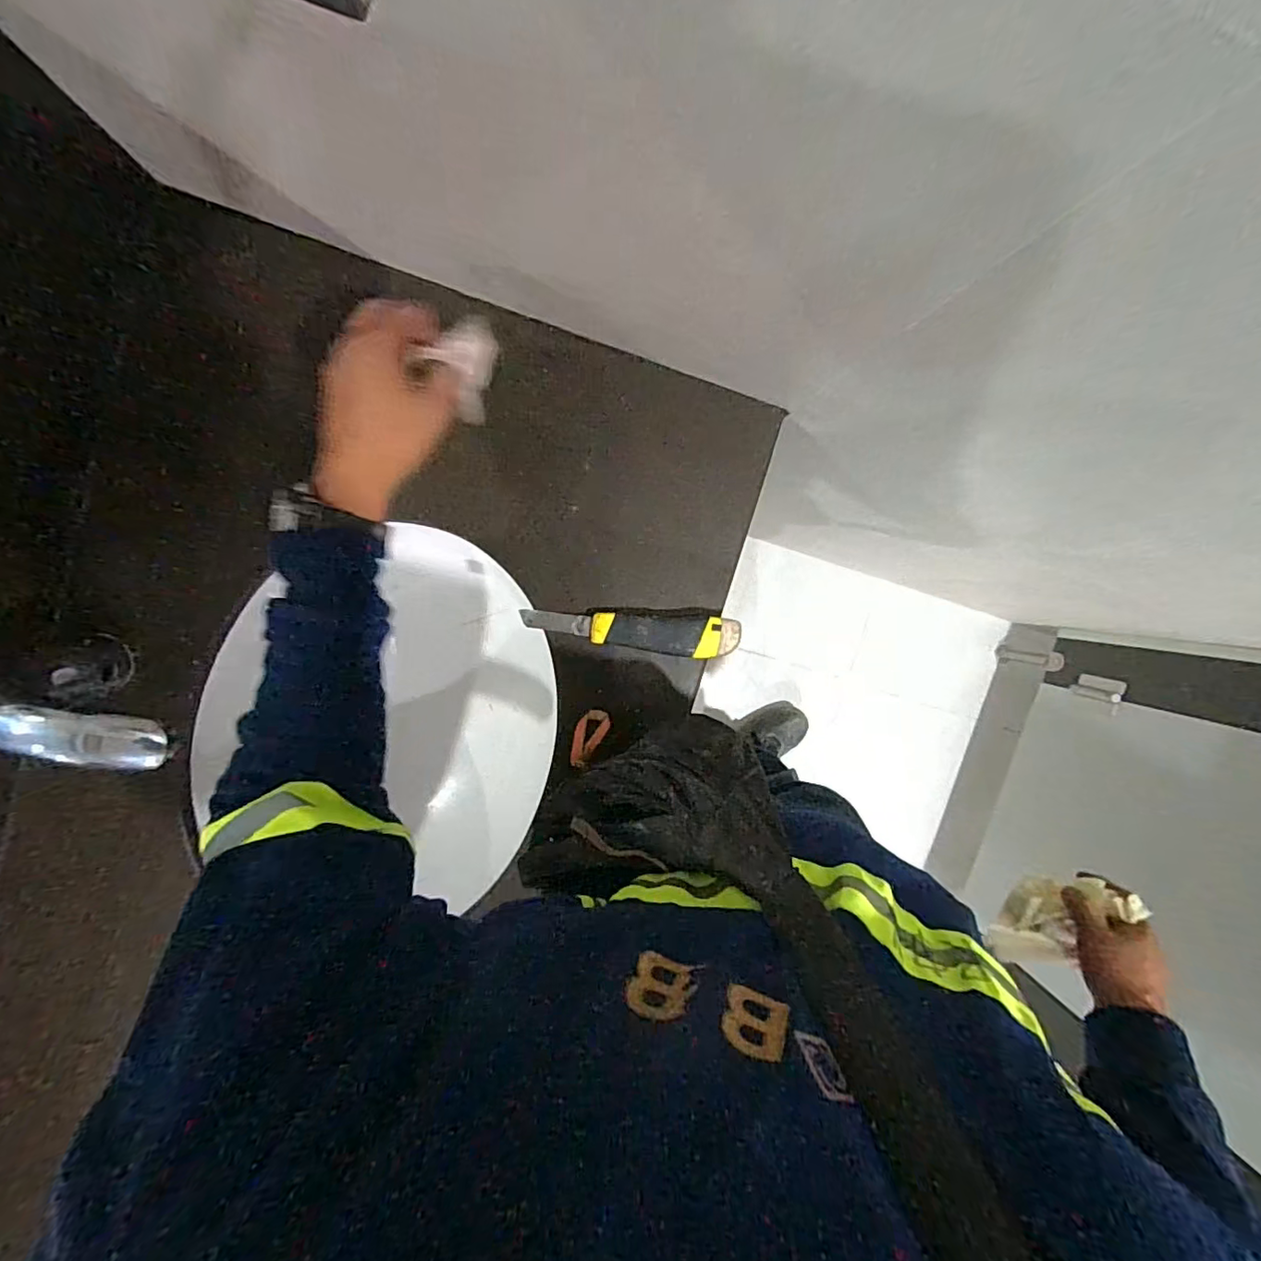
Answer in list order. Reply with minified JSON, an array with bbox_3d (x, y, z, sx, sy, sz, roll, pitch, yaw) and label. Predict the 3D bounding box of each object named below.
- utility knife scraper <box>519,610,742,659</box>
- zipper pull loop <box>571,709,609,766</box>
[{"bbox_3d":[0.002,0.003,0.548,0.205,0.027,0.038,2,95,-6],"label":"utility knife scraper"},{"bbox_3d":[-0.042,0.105,0.553,0.026,0.008,0.060,33,63,-8],"label":"zipper pull loop"}]

